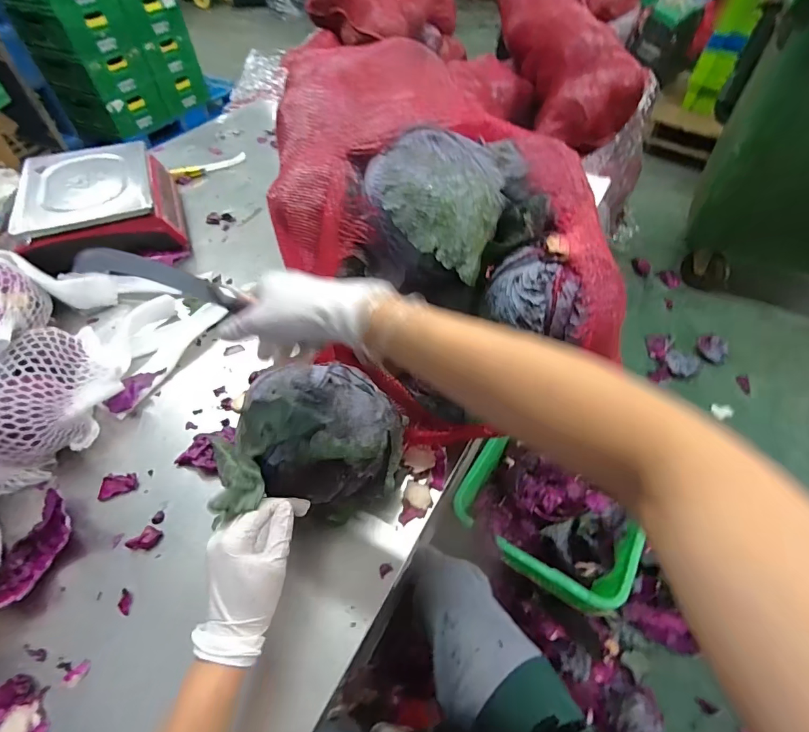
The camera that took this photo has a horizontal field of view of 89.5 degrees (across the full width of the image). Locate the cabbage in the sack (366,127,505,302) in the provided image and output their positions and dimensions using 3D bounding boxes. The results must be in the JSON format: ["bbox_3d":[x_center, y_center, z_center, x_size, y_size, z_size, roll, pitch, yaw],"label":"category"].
[{"bbox_3d":[0.034,-0.183,0.489,0.150,0.133,0.153,10,53,8],"label":"cabbage in the sack"}]

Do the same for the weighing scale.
[{"bbox_3d":[-0.624,-0.335,0.855,0.271,0.117,0.321,-18,54,-13],"label":"weighing scale"}]

